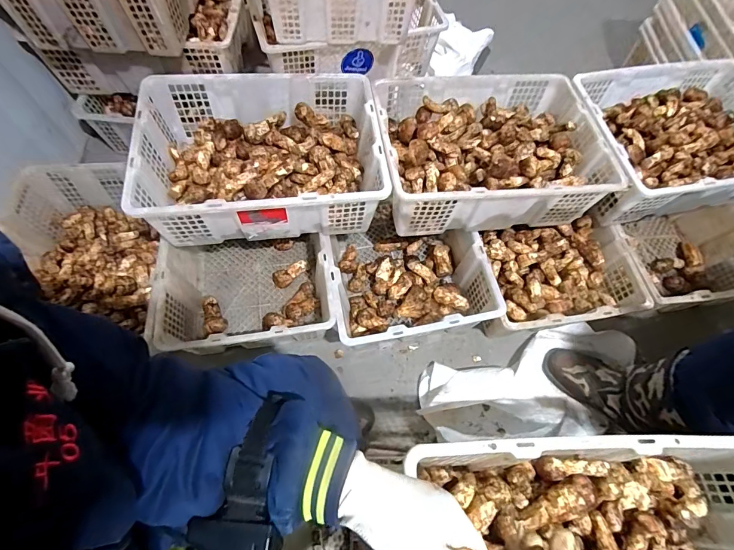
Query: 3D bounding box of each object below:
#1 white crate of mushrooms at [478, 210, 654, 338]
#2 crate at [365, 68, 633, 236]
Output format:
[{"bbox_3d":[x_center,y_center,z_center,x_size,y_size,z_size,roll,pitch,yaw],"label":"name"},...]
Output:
[{"bbox_3d":[0.449,0.010,0.952,0.360,0.150,0.261,-6,65,-6],"label":"white crate of mushrooms"},{"bbox_3d":[0.265,-0.287,0.888,0.480,0.146,0.346,-5,65,-6],"label":"crate"}]

